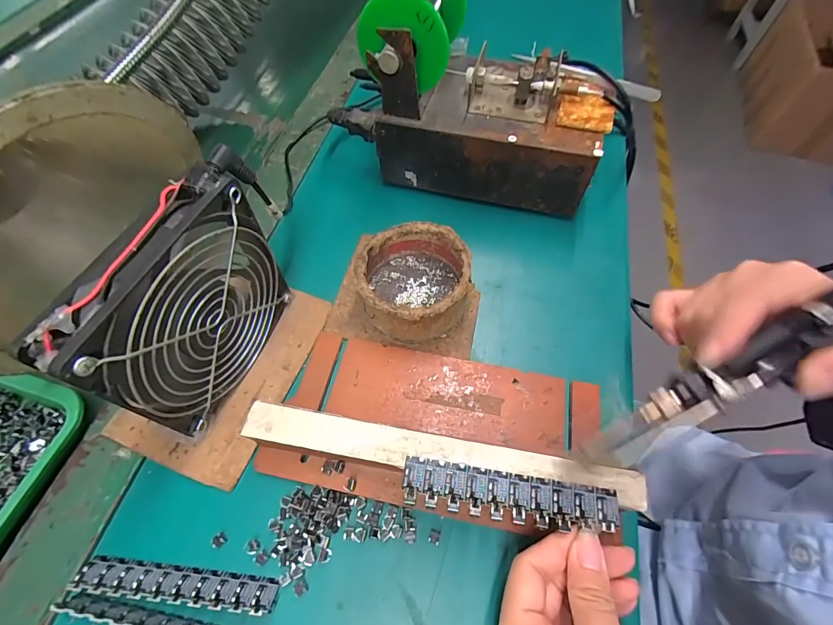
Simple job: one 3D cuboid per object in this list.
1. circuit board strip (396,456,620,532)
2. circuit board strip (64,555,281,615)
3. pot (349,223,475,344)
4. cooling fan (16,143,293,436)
[{"bbox_3d":[0.047,0.094,0.198,0.108,0.005,0.024,7,61,5],"label":"circuit board strip"},{"bbox_3d":[-0.131,0.147,0.210,0.110,0.011,0.015,5,61,3],"label":"circuit board strip"},{"bbox_3d":[-0.002,-0.022,0.288,0.080,0.040,0.082,0,60,0],"label":"pot"},{"bbox_3d":[-0.123,-0.004,0.229,0.028,0.127,0.131,17,62,10],"label":"cooling fan"}]

